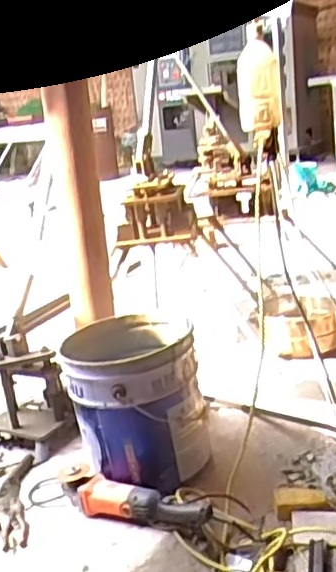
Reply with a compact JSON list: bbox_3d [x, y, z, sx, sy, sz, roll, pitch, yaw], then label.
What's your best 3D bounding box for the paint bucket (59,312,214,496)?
[{"bbox_3d":[-0.071,0.237,1.390,0.260,0.282,0.283,-5,16,1],"label":"paint bucket"}]

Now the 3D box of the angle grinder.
[{"bbox_3d":[-0.066,0.422,1.265,0.340,0.079,0.072,4,19,28],"label":"angle grinder"}]

